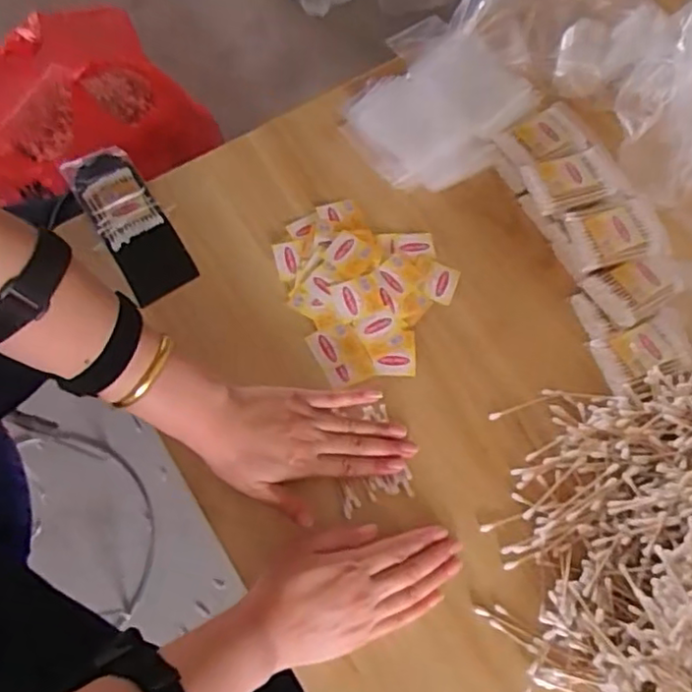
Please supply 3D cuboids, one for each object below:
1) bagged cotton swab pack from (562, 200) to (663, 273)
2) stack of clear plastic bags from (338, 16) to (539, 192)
[{"bbox_3d":[0.249,-0.105,0.589,0.079,0.018,0.059,-15,72,-8],"label":"bagged cotton swab pack"},{"bbox_3d":[0.095,-0.246,0.659,0.153,0.050,0.177,35,73,9],"label":"stack of clear plastic bags"}]

